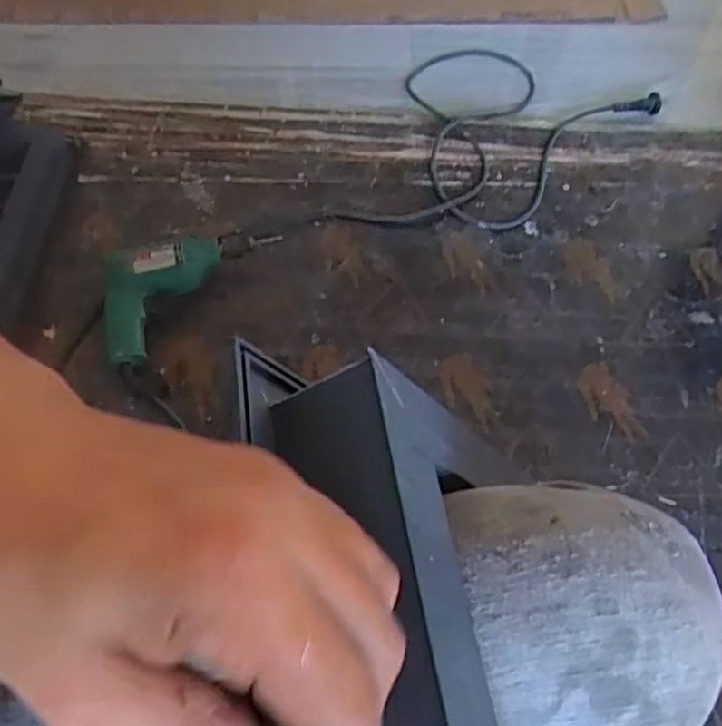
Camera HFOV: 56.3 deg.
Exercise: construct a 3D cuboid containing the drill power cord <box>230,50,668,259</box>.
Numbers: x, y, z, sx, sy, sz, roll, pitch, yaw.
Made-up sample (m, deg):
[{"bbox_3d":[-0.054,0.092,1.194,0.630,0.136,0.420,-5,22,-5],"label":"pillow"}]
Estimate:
[{"bbox_3d":[0.110,-0.298,0.984,0.664,0.035,0.324,-40,68,-22],"label":"drill power cord"}]

